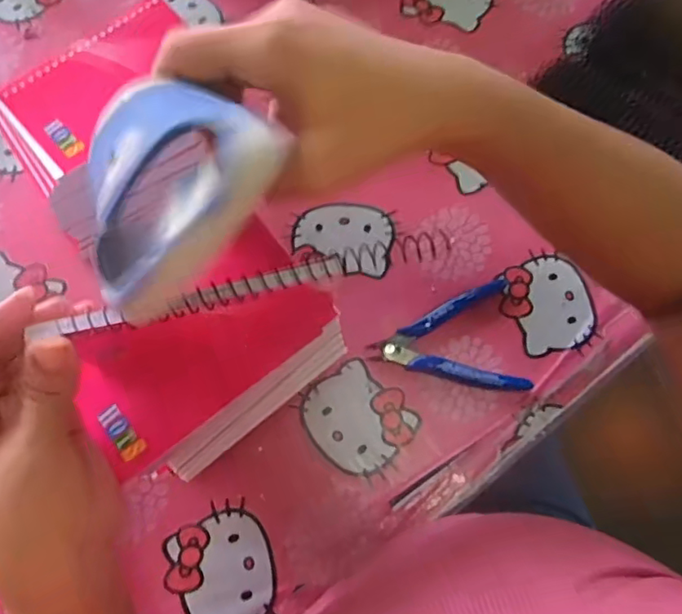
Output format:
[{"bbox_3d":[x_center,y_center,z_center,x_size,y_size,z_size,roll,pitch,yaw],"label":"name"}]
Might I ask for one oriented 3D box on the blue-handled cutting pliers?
[{"bbox_3d":[0.081,0.021,0.444,0.112,0.016,0.088,-1,73,-2],"label":"blue-handled cutting pliers"}]

